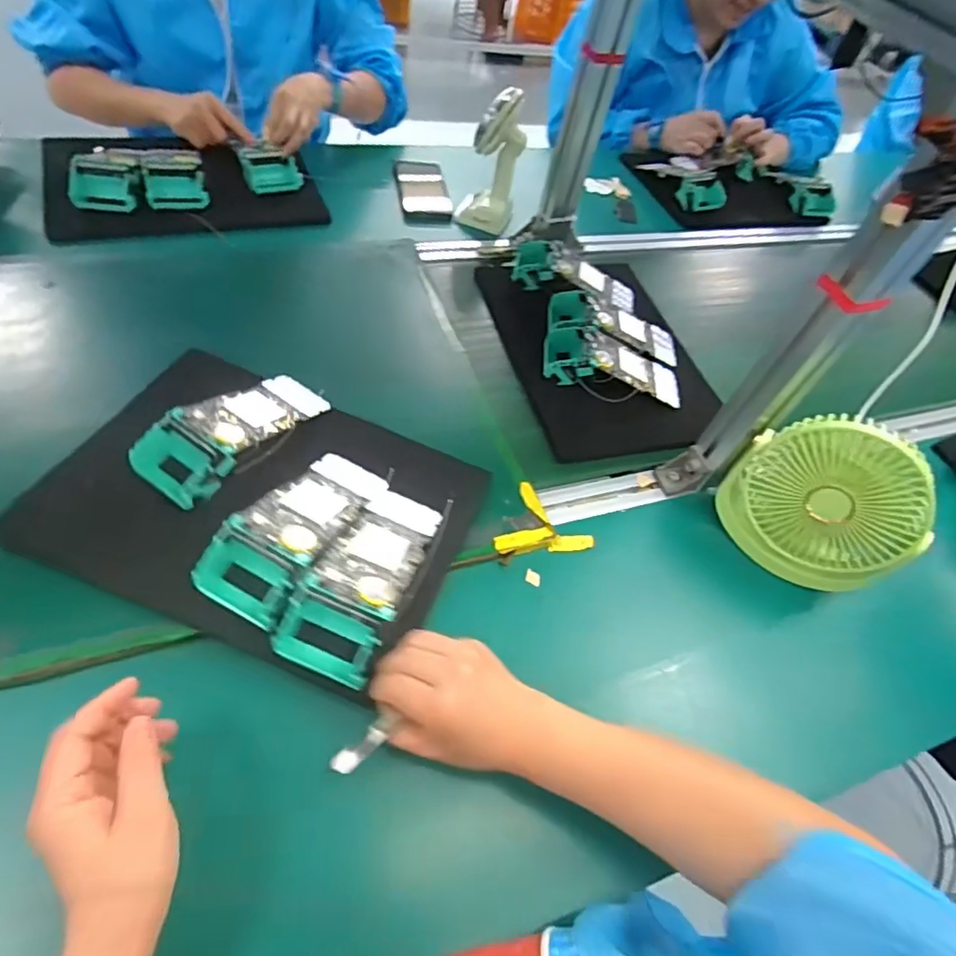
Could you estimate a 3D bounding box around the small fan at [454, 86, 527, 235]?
[{"bbox_3d":[0.020,-0.451,0.824,0.092,0.169,0.072,17,54,10],"label":"small fan"}]

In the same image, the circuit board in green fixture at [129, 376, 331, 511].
[{"bbox_3d":[-0.218,-0.047,0.524,0.078,0.047,0.182,28,44,17],"label":"circuit board in green fixture"}]

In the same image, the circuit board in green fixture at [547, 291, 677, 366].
[{"bbox_3d":[0.181,-0.194,0.749,0.177,0.048,0.085,16,52,-14],"label":"circuit board in green fixture"}]

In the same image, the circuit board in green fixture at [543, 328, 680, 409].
[{"bbox_3d":[0.167,-0.137,0.697,0.171,0.047,0.087,12,52,-10],"label":"circuit board in green fixture"}]

